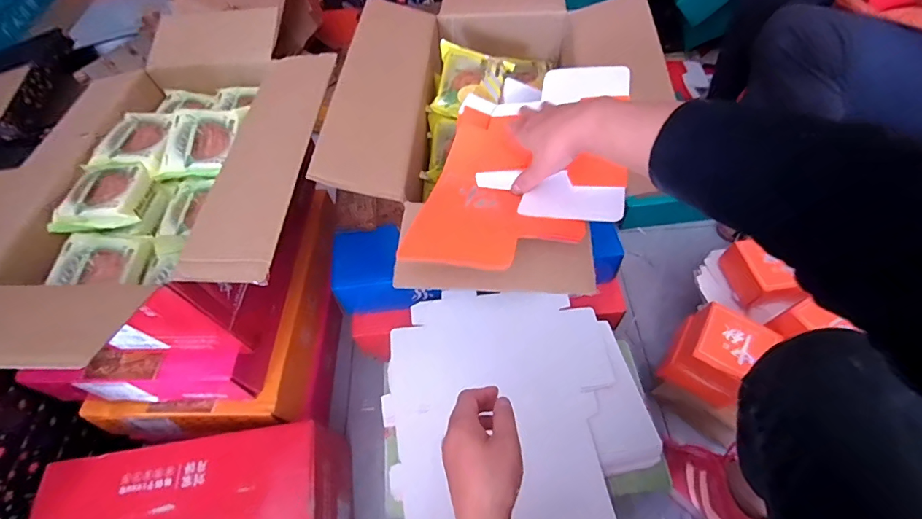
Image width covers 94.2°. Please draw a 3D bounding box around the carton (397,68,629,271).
[{"bbox_3d":[0.079,-0.112,0.491,0.203,0.039,0.338,5,52,16],"label":"carton"}]

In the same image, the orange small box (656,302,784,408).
[{"bbox_3d":[0.406,0.155,0.687,0.115,0.116,0.118,30,64,20],"label":"orange small box"}]

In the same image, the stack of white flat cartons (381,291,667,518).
[{"bbox_3d":[0.075,0.199,0.606,0.352,0.041,0.323,-9,58,-2],"label":"stack of white flat cartons"}]

